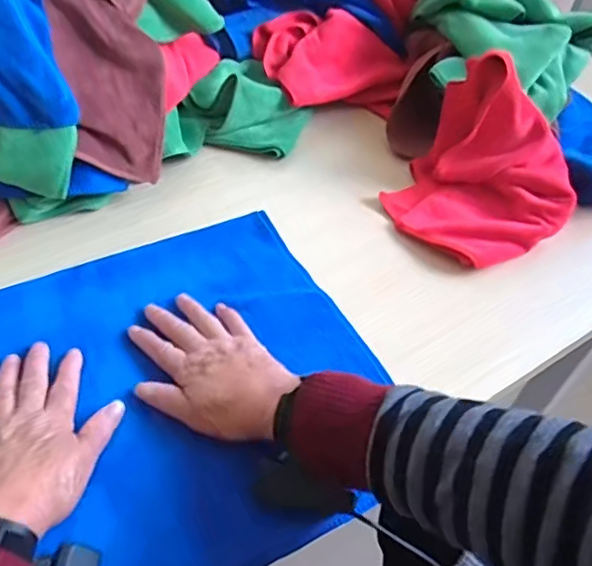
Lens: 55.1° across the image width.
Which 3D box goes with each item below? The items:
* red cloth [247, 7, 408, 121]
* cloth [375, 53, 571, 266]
[{"bbox_3d":[0.055,-0.310,0.802,0.209,0.087,0.148,-15,52,-18],"label":"red cloth"},{"bbox_3d":[0.220,-0.133,0.635,0.188,0.137,0.206,32,53,21],"label":"cloth"}]

